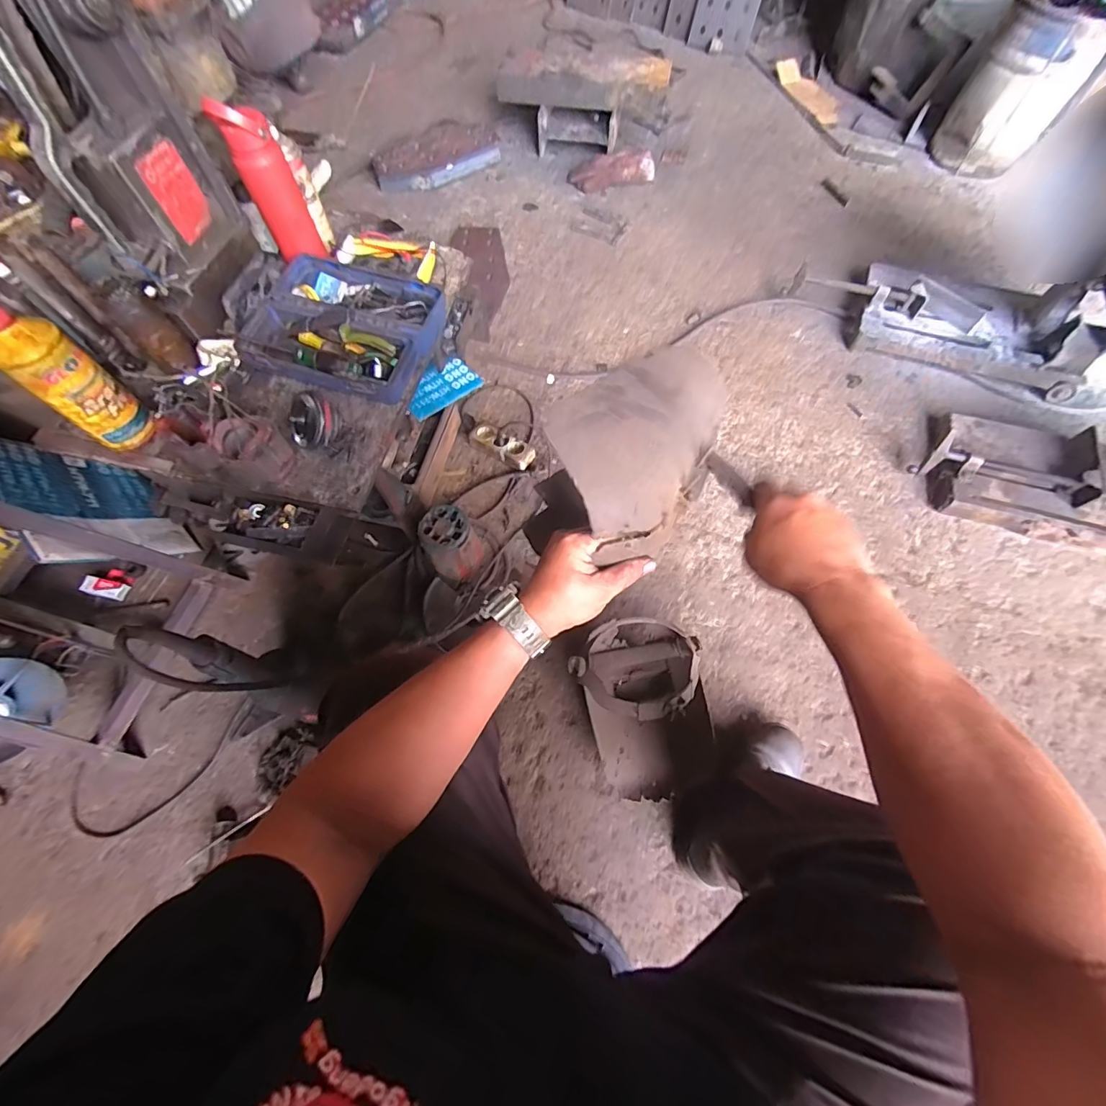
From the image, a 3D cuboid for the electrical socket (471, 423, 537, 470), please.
[{"bbox_3d":[-0.121,-0.247,1.090,0.175,0.050,0.048,31,69,14],"label":"electrical socket"}]

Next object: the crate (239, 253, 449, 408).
[{"bbox_3d":[-0.354,-0.393,0.804,0.286,0.071,0.274,13,66,8],"label":"crate"}]

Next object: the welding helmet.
[{"bbox_3d":[0.161,0.250,0.799,0.210,0.167,0.292,-20,66,-9],"label":"welding helmet"}]

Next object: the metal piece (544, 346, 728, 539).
[{"bbox_3d":[0.087,-0.128,0.459,0.129,0.067,0.245,28,68,13],"label":"metal piece"}]

